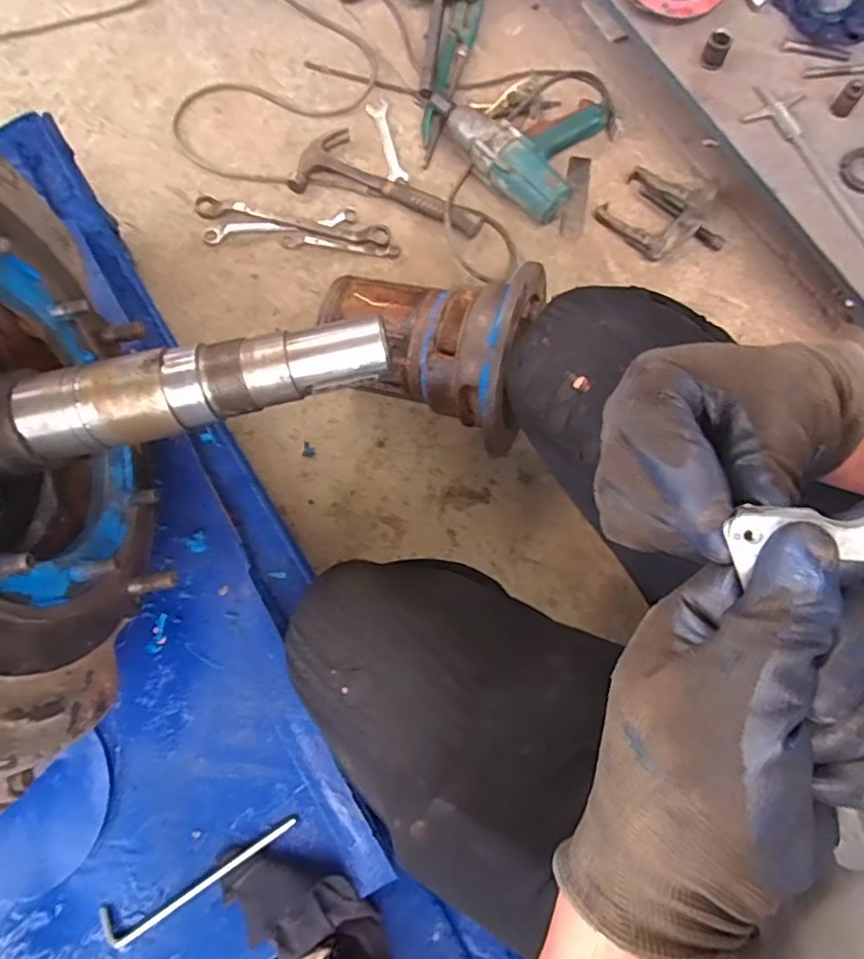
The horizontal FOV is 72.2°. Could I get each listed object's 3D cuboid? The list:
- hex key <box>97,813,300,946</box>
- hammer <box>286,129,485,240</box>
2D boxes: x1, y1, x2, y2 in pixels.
[{"bbox_3d":[-0.209,0.360,0.537,0.185,0.012,0.032,-27,78,-5],"label":"hex key"},{"bbox_3d":[-0.061,-0.490,0.959,0.316,0.036,0.130,16,78,6],"label":"hammer"}]

